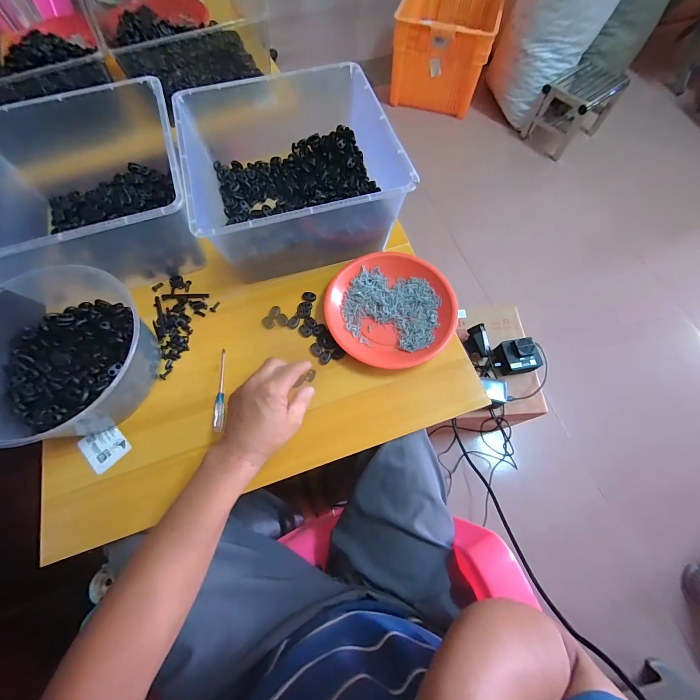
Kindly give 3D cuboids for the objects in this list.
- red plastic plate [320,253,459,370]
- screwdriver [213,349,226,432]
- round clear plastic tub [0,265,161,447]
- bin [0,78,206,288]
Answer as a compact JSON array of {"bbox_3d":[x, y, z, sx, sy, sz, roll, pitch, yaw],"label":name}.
[{"bbox_3d":[0.061,-0.062,0.487,0.188,0.028,0.177,0,67,0],"label":"red plastic plate"},{"bbox_3d":[-0.183,0.054,0.453,0.014,0.009,0.120,-6,68,-3],"label":"screwdriver"},{"bbox_3d":[-0.395,-0.006,0.429,0.267,0.093,0.220,41,73,15],"label":"round clear plastic tub"},{"bbox_3d":[-0.404,-0.251,0.509,0.296,0.146,0.332,-18,69,-8],"label":"bin"}]

